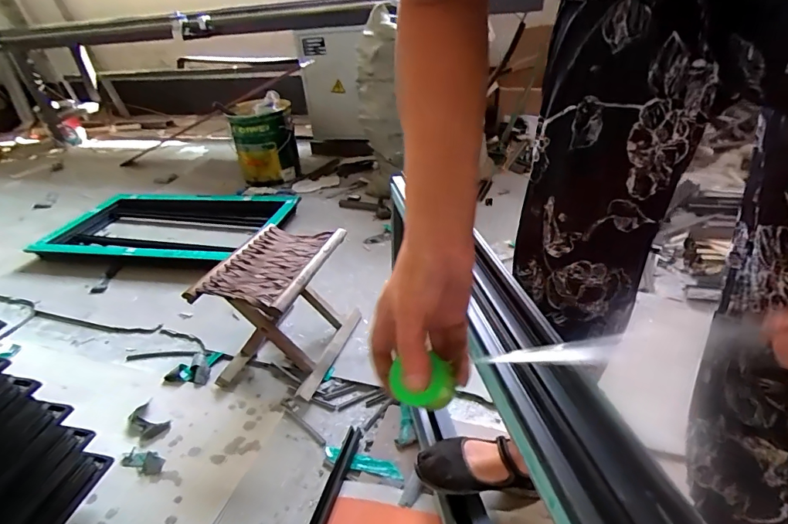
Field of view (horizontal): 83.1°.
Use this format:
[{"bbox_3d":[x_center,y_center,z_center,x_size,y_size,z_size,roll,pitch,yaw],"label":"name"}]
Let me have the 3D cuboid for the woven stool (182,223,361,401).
[{"bbox_3d":[-0.260,0.103,1.069,0.228,0.268,0.312,6,35,19],"label":"woven stool"}]

